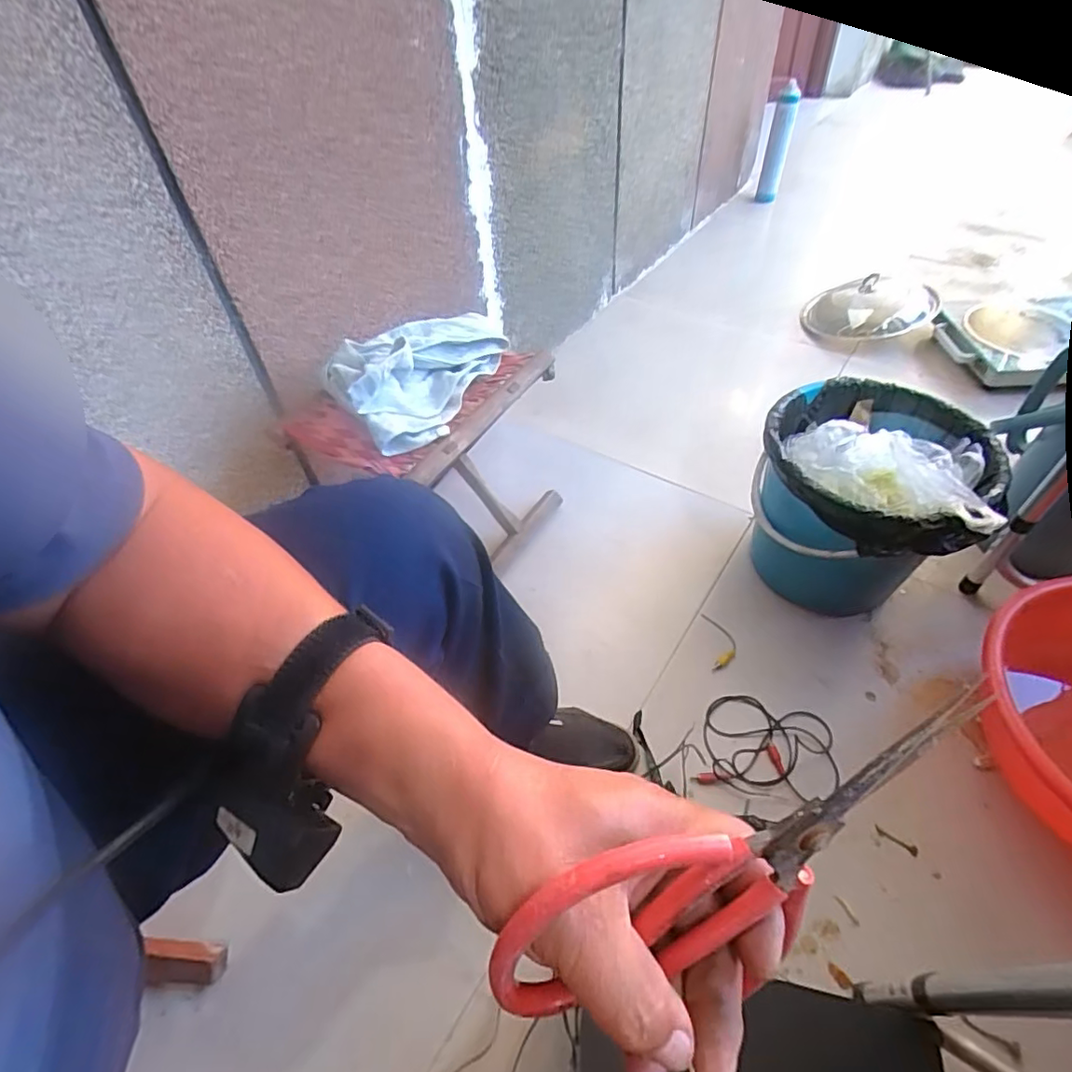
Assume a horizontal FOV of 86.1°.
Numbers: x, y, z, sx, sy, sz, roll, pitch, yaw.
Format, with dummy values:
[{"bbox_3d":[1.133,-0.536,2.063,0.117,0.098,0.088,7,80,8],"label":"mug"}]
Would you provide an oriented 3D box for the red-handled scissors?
[{"bbox_3d":[0.070,0.121,0.205,0.176,0.086,0.015,-26,31,-1],"label":"red-handled scissors"}]

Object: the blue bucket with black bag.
[{"bbox_3d":[0.441,-0.037,0.808,0.266,0.261,0.266,19,53,19],"label":"blue bucket with black bag"}]

